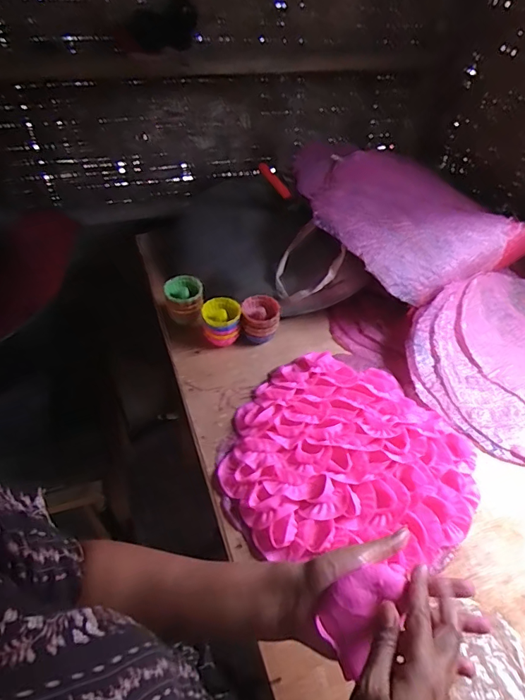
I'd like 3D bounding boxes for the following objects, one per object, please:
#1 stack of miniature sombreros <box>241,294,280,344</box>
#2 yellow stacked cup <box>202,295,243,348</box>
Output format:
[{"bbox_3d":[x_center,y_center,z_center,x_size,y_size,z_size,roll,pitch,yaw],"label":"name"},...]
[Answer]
[{"bbox_3d":[-0.004,-0.047,0.759,0.061,0.065,0.066,4,46,2],"label":"stack of miniature sombreros"},{"bbox_3d":[-0.067,-0.045,0.750,0.059,0.064,0.061,1,46,-1],"label":"yellow stacked cup"}]

